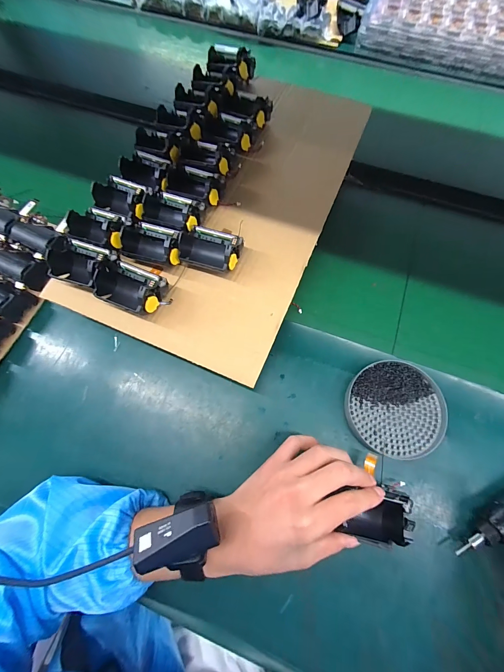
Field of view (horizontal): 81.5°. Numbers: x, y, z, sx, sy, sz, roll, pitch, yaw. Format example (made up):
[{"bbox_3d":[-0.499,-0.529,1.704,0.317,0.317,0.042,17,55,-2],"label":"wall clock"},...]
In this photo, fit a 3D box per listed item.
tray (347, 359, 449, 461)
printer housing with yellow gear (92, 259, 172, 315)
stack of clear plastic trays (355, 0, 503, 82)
[{"bbox_3d":[0.175,0.089,0.361,0.114,0.022,0.110,0,70,1],"label":"tray"},{"bbox_3d":[-0.143,-0.057,0.345,0.077,0.044,0.054,20,71,8],"label":"printer housing with yellow gear"},{"bbox_3d":[0.444,-0.701,0.643,0.373,0.052,0.288,17,71,7],"label":"stack of clear plastic trays"}]

